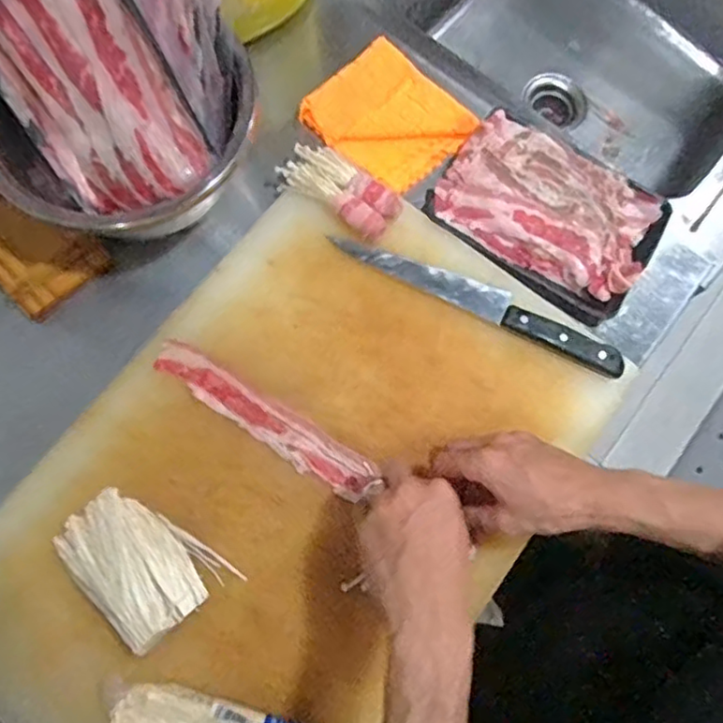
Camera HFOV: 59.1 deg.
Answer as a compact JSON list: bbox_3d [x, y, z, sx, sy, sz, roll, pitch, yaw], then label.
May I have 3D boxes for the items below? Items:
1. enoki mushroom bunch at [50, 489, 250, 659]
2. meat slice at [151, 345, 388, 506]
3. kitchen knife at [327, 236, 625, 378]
[{"bbox_3d":[-0.189,0.167,0.542,0.128,0.035,0.090,43,78,9],"label":"enoki mushroom bunch"},{"bbox_3d":[-0.090,0.052,0.590,0.230,0.010,0.038,33,76,6],"label":"meat slice"},{"bbox_3d":[0.115,-0.064,0.630,0.299,0.021,0.036,25,76,5],"label":"kitchen knife"}]

